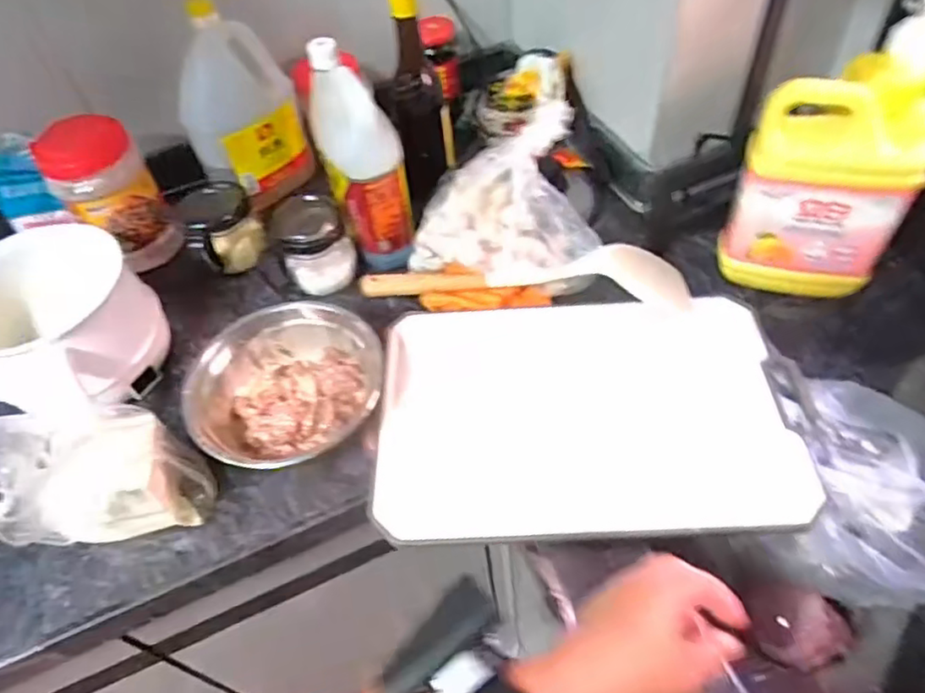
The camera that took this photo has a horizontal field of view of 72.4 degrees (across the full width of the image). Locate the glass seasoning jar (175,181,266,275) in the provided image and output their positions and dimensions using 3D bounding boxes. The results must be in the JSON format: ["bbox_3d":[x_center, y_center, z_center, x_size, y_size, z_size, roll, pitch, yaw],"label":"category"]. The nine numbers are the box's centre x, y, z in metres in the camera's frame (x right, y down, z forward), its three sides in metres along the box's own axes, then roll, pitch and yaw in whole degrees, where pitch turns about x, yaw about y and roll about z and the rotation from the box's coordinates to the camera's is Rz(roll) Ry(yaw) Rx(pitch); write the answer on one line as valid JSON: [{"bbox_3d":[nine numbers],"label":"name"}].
[{"bbox_3d":[-0.275,-0.139,0.726,0.079,0.087,0.084,-3,51,3],"label":"glass seasoning jar"}]

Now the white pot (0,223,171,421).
[{"bbox_3d":[-0.383,-0.019,0.610,0.157,0.138,0.148,-3,51,3],"label":"white pot"}]

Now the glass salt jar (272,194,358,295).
[{"bbox_3d":[-0.163,-0.116,0.697,0.074,0.091,0.069,-3,51,3],"label":"glass salt jar"}]

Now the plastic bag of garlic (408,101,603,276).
[{"bbox_3d":[0.039,-0.141,0.648,0.186,0.178,0.085,8,53,12],"label":"plastic bag of garlic"}]

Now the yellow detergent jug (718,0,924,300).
[{"bbox_3d":[0.329,-0.157,0.560,0.131,0.263,0.104,26,58,24],"label":"yellow detergent jug"}]

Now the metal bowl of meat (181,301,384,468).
[{"bbox_3d":[-0.171,0.028,0.609,0.177,0.071,0.152,-27,54,-16],"label":"metal bowl of meat"}]

